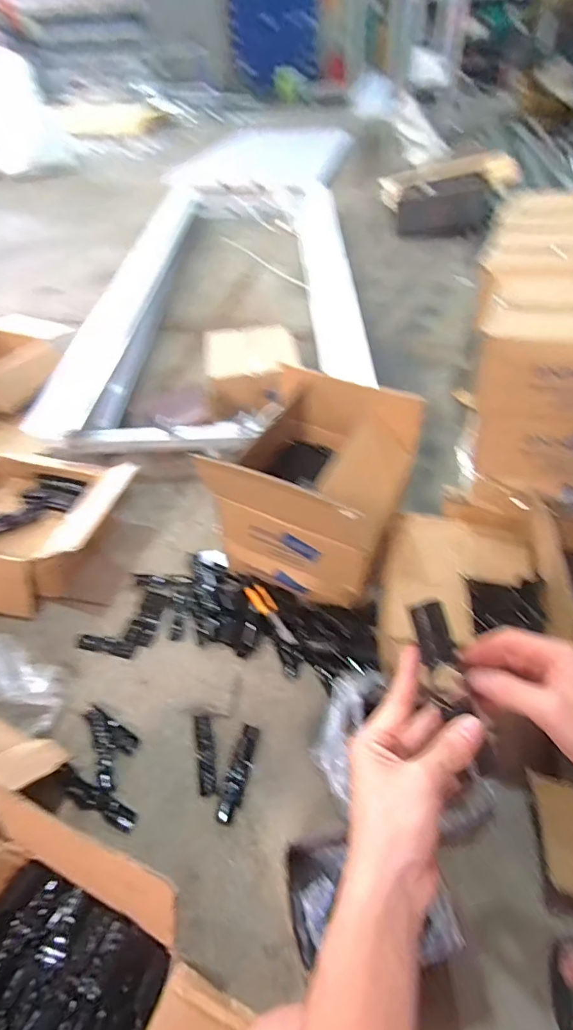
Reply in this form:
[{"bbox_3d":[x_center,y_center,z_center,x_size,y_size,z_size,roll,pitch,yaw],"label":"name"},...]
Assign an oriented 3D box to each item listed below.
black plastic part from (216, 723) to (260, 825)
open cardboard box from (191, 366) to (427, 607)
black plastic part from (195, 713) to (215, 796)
[{"bbox_3d":[-0.081,0.427,0.825,0.032,0.006,0.152,8,46,11],"label":"black plastic part"},{"bbox_3d":[0.050,-0.045,1.010,0.346,0.337,0.330,14,47,17],"label":"open cardboard box"},{"bbox_3d":[-0.140,0.406,0.849,0.026,0.004,0.135,-10,45,-6],"label":"black plastic part"}]

